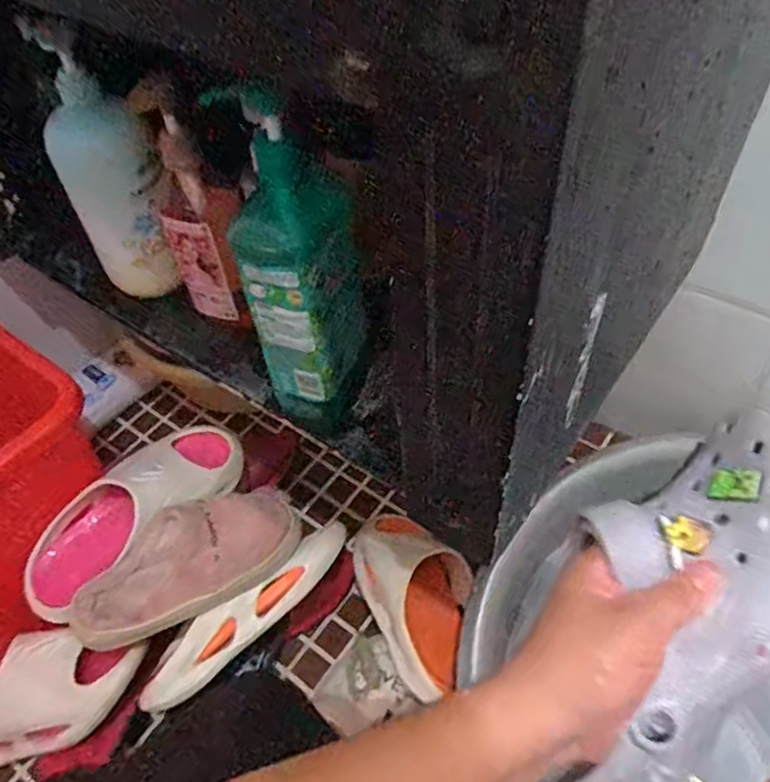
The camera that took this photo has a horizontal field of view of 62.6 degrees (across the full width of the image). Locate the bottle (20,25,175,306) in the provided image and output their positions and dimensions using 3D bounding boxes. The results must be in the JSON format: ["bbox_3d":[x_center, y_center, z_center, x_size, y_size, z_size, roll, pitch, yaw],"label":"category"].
[{"bbox_3d":[-0.263,-0.194,0.614,0.081,0.246,0.077,-25,53,-16],"label":"bottle"}]

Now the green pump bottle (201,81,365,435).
[{"bbox_3d":[-0.064,-0.081,0.487,0.080,0.257,0.069,11,52,13],"label":"green pump bottle"}]

